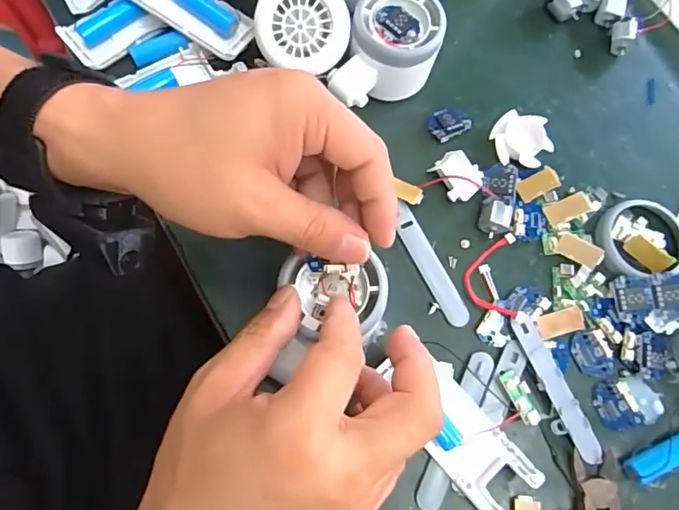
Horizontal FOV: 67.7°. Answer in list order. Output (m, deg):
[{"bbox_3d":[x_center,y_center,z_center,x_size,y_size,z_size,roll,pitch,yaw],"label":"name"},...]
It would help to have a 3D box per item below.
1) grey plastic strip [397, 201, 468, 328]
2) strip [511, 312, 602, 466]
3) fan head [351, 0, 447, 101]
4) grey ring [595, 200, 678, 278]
[{"bbox_3d":[0.058,0.006,0.326,0.017,0.007,0.084,-27,76,-10],"label":"grey plastic strip"},{"bbox_3d":[0.131,0.079,0.306,0.016,0.009,0.093,-24,76,-9],"label":"strip"},{"bbox_3d":[0.036,-0.136,0.343,0.057,0.055,0.062,3,73,-1],"label":"fan head"},{"bbox_3d":[0.202,-0.012,0.336,0.064,0.008,0.053,-9,74,-5],"label":"grey ring"}]

